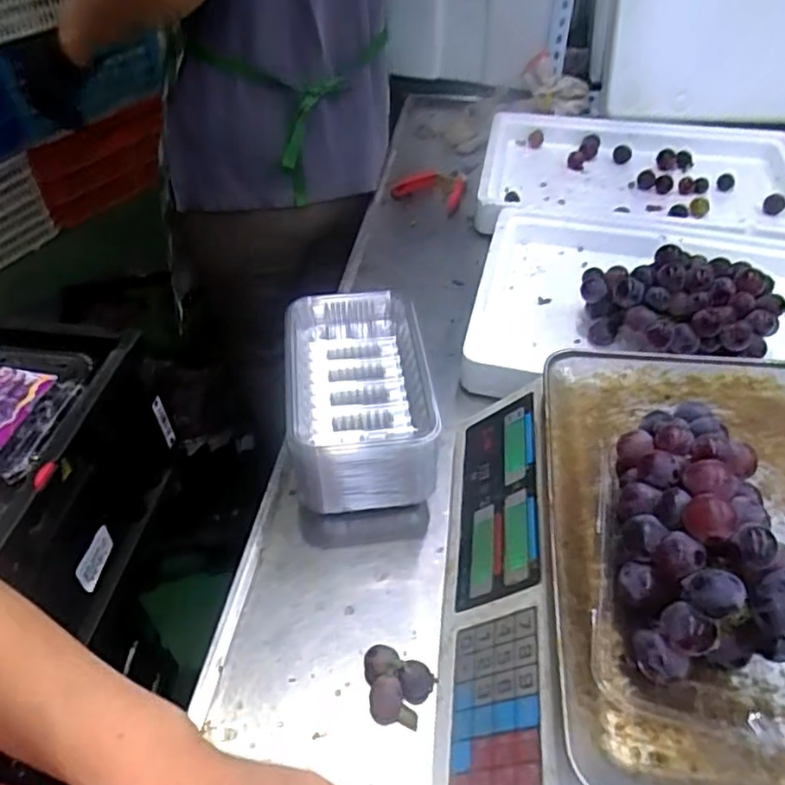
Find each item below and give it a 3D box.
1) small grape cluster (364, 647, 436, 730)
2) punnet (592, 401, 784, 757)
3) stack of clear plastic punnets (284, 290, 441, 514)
[{"bbox_3d":[0.000,0.201,0.443,0.047,0.027,0.041,17,48,17],"label":"small grape cluster"},{"bbox_3d":[0.179,0.086,0.364,0.114,0.088,0.168,10,47,11],"label":"punnet"},{"bbox_3d":[-0.029,0.010,0.584,0.115,0.100,0.189,-5,46,-4],"label":"stack of clear plastic punnets"}]

